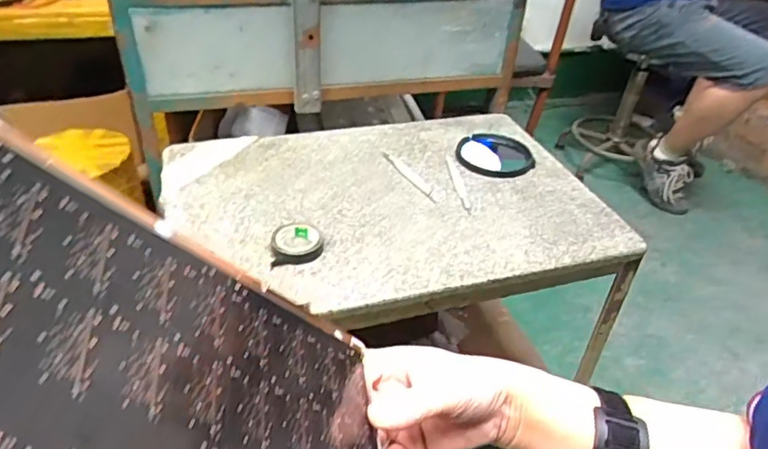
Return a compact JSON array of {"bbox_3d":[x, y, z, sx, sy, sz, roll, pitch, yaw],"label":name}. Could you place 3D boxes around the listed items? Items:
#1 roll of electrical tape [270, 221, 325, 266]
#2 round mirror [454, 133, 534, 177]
[{"bbox_3d":[-0.110,0.023,0.693,0.063,0.021,0.069,2,37,-2],"label":"roll of electrical tape"},{"bbox_3d":[0.183,-0.117,0.905,0.123,0.015,0.128,7,37,4],"label":"round mirror"}]

